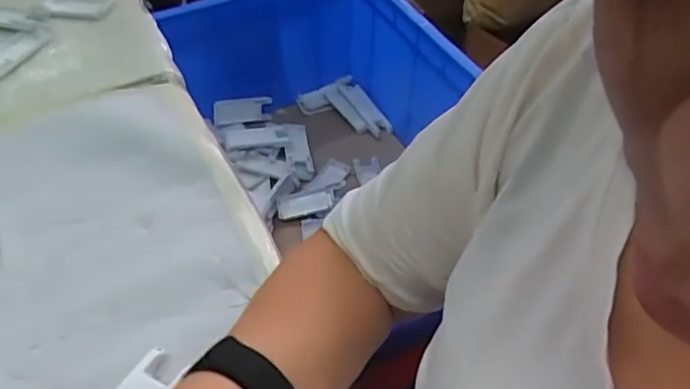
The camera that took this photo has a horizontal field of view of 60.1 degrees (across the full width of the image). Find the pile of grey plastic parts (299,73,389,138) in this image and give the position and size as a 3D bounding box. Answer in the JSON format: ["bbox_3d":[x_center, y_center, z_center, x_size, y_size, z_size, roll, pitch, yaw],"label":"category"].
[{"bbox_3d":[-0.001,-0.148,1.036,0.104,0.027,0.155,-26,53,-23],"label":"pile of grey plastic parts"}]

